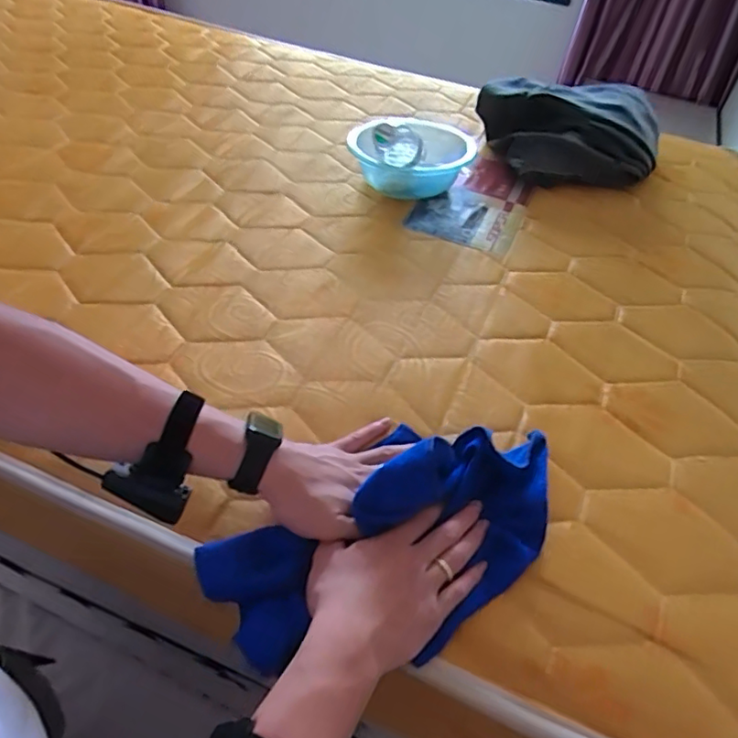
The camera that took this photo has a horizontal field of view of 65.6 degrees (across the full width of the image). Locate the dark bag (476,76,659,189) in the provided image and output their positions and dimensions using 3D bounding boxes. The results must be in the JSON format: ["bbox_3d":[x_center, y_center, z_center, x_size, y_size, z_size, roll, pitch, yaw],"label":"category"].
[{"bbox_3d":[0.340,-0.409,0.992,0.287,0.097,0.222,6,47,3],"label":"dark bag"}]

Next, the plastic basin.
[{"bbox_3d":[0.068,-0.355,0.949,0.189,0.069,0.200,1,47,-1],"label":"plastic basin"}]

